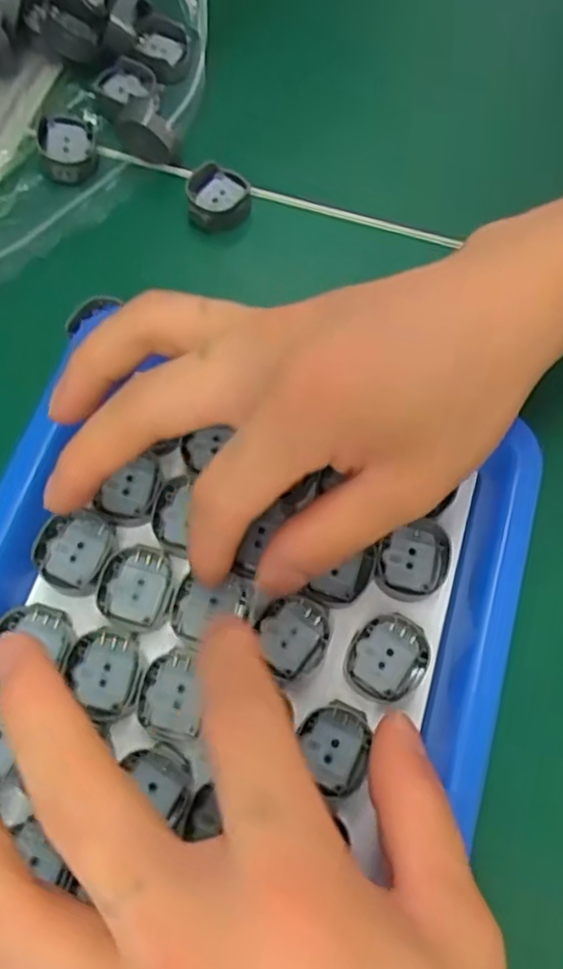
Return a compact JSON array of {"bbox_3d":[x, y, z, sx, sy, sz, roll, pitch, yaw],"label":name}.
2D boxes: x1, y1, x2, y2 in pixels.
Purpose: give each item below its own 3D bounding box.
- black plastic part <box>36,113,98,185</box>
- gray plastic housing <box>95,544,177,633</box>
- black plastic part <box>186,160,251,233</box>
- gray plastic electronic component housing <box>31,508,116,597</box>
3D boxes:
[{"bbox_3d":[-0.095,-0.151,0.305,0.023,0.011,0.031,-6,71,-1],"label":"black plastic part"},{"bbox_3d":[-0.049,0.035,0.235,0.025,0.004,0.028,16,72,7],"label":"gray plastic housing"},{"bbox_3d":[-0.027,-0.126,0.302,0.026,0.013,0.031,-5,71,0],"label":"black plastic part"},{"bbox_3d":[-0.072,0.023,0.239,0.026,0.004,0.028,20,73,8],"label":"gray plastic electronic component housing"}]

